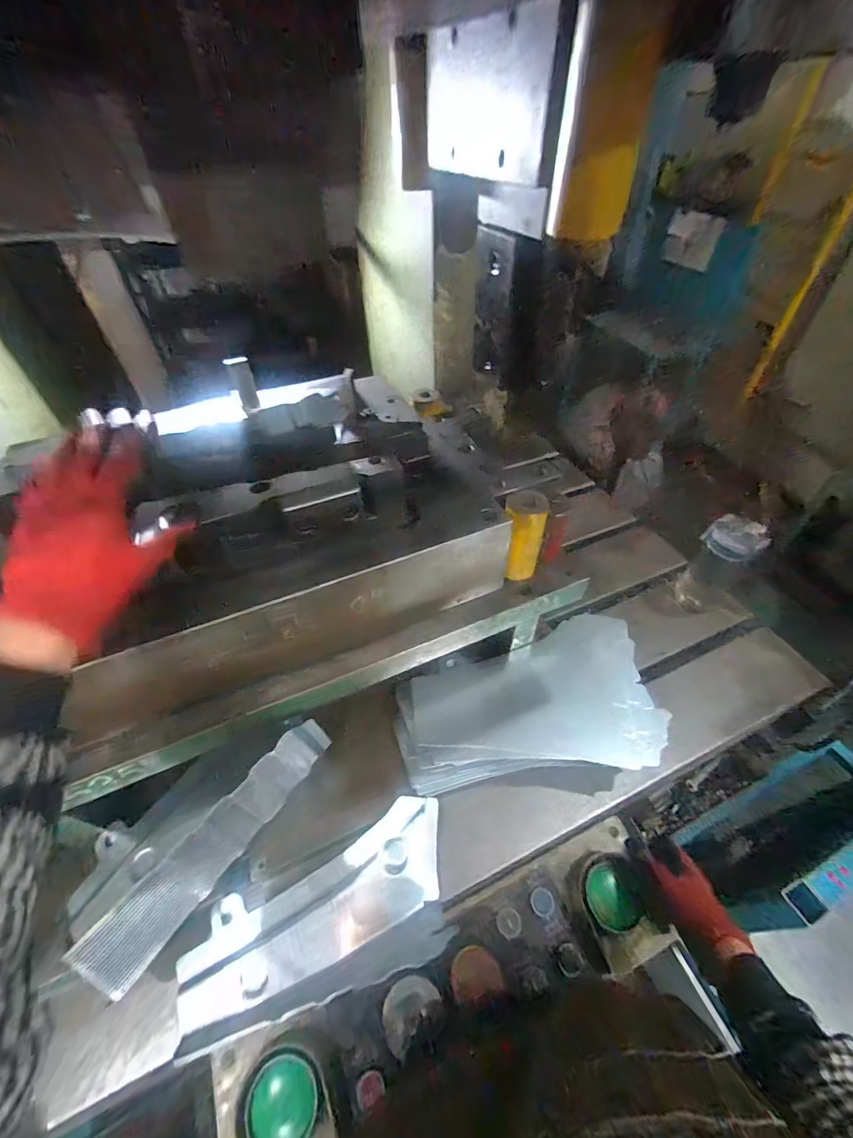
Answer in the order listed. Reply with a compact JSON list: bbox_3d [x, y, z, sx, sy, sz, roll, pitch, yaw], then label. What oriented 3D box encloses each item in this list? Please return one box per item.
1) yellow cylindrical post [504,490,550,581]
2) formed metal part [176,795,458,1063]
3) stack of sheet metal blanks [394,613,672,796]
[{"bbox_3d":[0.120,-0.032,0.527,0.049,0.131,0.046,-2,48,2],"label":"yellow cylindrical post"},{"bbox_3d":[-0.115,0.395,0.481,0.307,0.040,0.150,-17,49,-11],"label":"formed metal part"},{"bbox_3d":[0.138,0.180,0.587,0.360,0.042,0.216,-8,55,-4],"label":"stack of sheet metal blanks"}]

